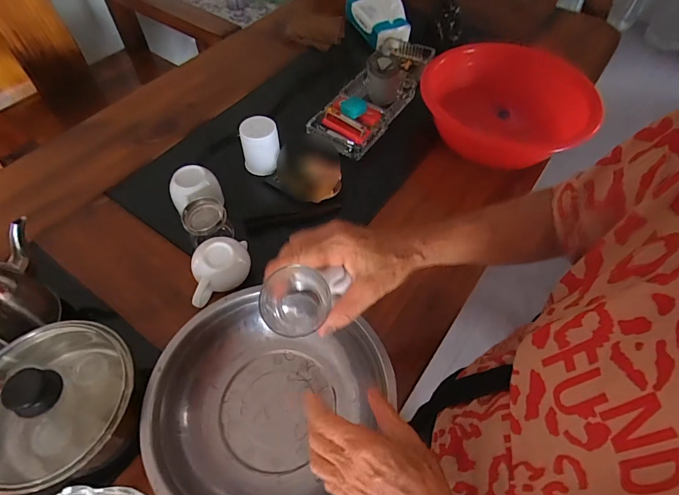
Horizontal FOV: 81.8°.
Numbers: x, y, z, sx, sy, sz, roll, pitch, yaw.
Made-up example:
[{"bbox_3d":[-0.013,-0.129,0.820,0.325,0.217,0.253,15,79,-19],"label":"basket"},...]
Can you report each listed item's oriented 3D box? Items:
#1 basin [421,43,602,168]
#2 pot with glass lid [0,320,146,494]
[{"bbox_3d":[0.334,-0.261,0.730,0.276,0.089,0.281,1,56,-1],"label":"basin"},{"bbox_3d":[-0.300,0.161,0.412,0.158,0.107,0.165,1,56,-1],"label":"pot with glass lid"}]

